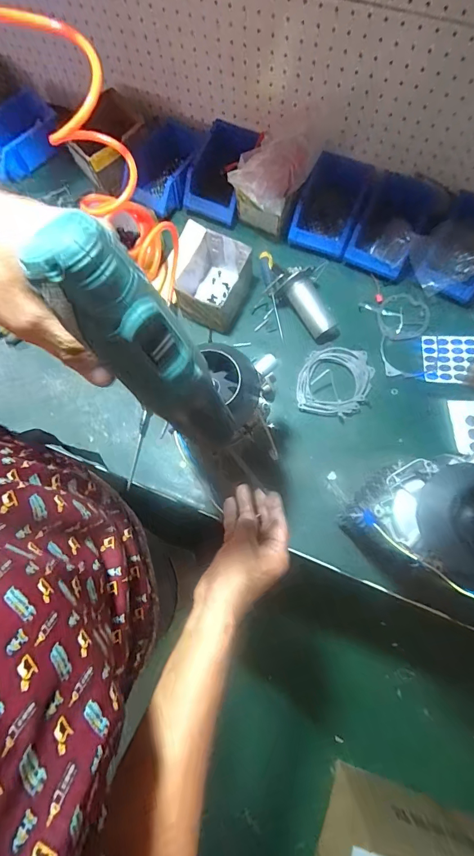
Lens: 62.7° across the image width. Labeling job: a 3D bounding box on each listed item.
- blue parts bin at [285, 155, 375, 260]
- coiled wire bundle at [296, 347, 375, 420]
[{"bbox_3d":[0.192,-0.448,0.806,0.139,0.086,0.175,17,78,5],"label":"blue parts bin"},{"bbox_3d":[0.188,-0.091,0.748,0.132,0.015,0.143,15,78,5],"label":"coiled wire bundle"}]

